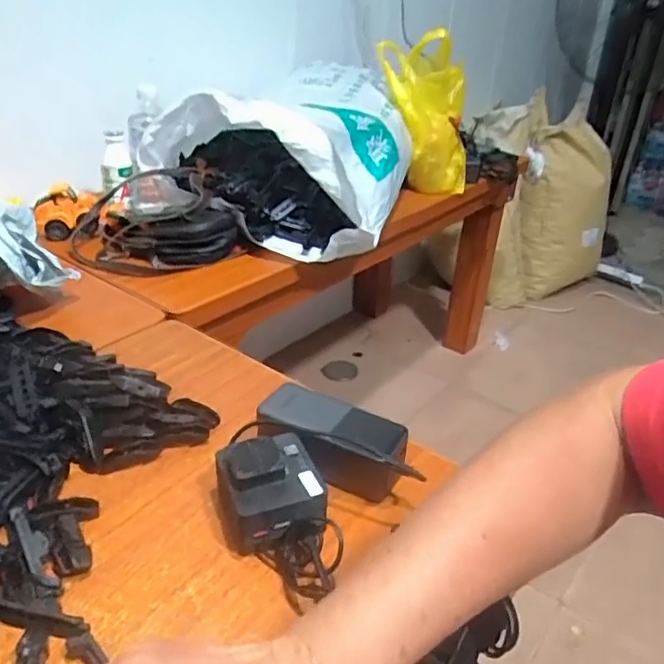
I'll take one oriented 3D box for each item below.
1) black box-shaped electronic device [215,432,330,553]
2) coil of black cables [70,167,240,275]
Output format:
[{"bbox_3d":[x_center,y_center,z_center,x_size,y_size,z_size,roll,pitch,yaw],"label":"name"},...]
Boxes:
[{"bbox_3d":[-0.049,0.126,0.469,0.078,0.060,0.082,-4,31,-12],"label":"black box-shaped electronic device"},{"bbox_3d":[-0.287,-0.192,0.941,0.245,0.082,0.266,-9,34,-22],"label":"coil of black cables"}]

